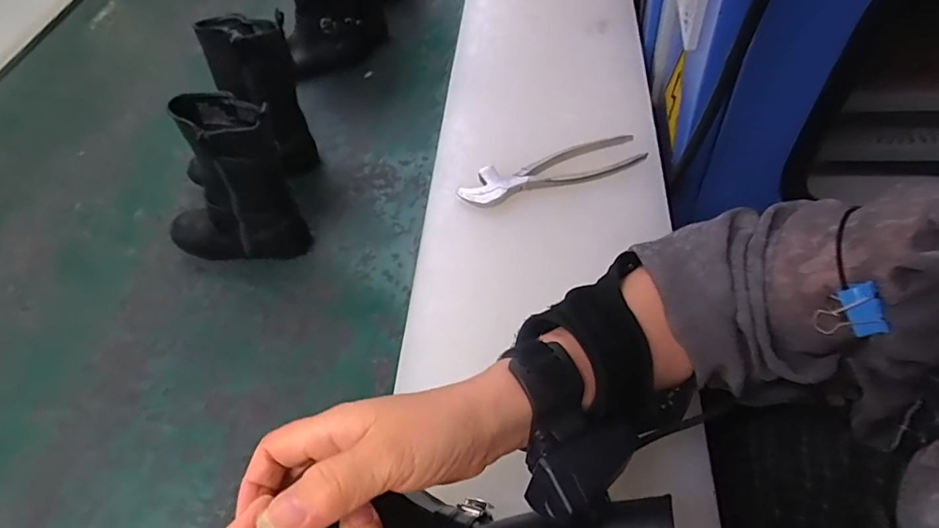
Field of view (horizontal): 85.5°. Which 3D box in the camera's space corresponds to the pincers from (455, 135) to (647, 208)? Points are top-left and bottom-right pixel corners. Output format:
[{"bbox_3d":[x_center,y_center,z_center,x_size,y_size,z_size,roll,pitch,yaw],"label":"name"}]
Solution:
[{"bbox_3d":[0.083,-0.097,0.534,0.192,0.015,0.051,-16,54,-2],"label":"pincers"}]

